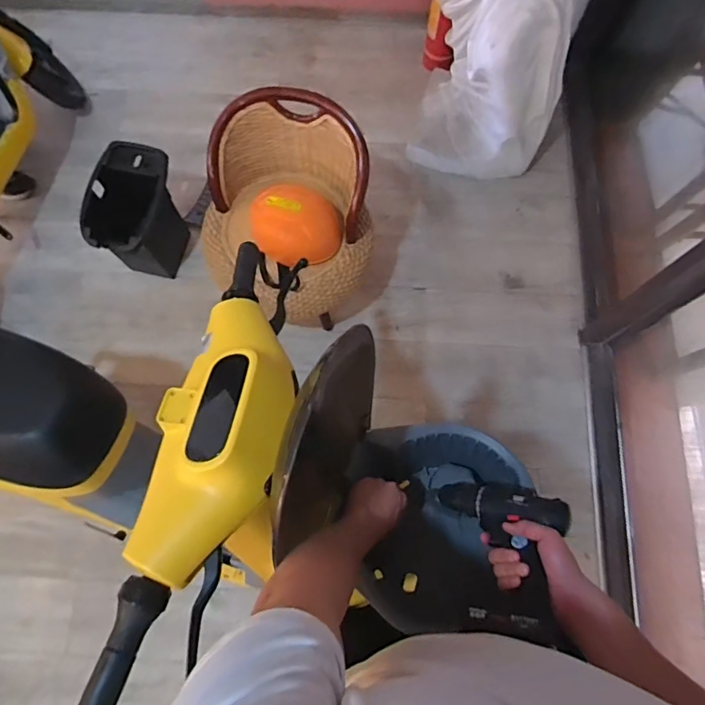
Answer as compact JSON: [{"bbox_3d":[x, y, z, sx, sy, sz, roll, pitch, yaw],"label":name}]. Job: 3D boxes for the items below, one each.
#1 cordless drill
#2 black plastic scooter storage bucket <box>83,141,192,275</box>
[{"bbox_3d":[0.202,0.255,0.635,0.150,0.069,0.239,4,32,1],"label":"cordless drill"},{"bbox_3d":[-0.708,-0.443,1.652,0.225,0.343,0.323,10,73,3],"label":"black plastic scooter storage bucket"}]

